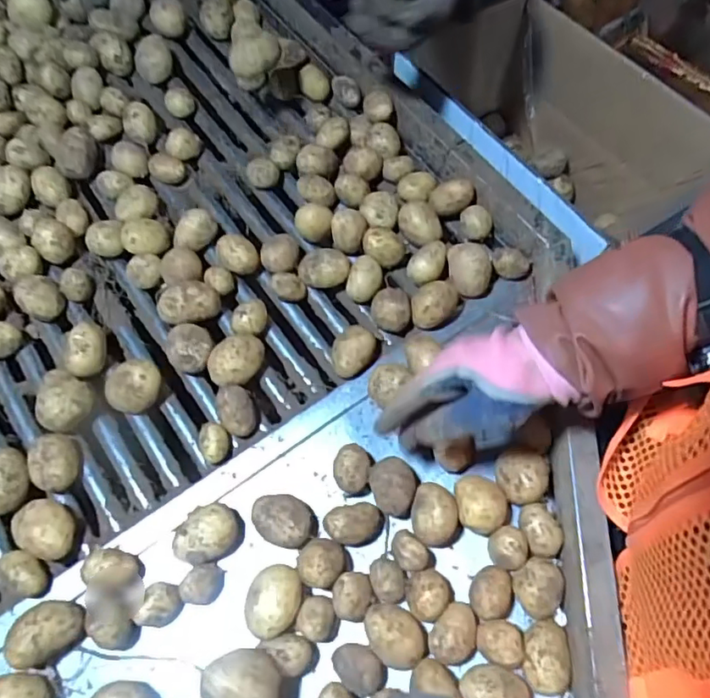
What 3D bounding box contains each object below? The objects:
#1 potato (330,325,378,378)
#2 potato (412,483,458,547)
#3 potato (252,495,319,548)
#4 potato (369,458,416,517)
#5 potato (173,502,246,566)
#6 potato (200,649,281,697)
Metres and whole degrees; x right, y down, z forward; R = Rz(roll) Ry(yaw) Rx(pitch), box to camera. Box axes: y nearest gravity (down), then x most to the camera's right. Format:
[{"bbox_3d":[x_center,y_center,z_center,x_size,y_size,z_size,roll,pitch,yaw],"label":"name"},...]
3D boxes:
[{"bbox_3d":[-0.001,0.003,0.555,0.044,0.036,0.038,-23,63,-11],"label":"potato"},{"bbox_3d":[0.068,0.143,0.482,0.036,0.043,0.049,-2,61,1],"label":"potato"},{"bbox_3d":[-0.060,0.149,0.484,0.052,0.034,0.041,18,63,11],"label":"potato"},{"bbox_3d":[0.033,0.119,0.494,0.038,0.035,0.048,-2,61,0],"label":"potato"},{"bbox_3d":[-0.124,0.159,0.479,0.055,0.033,0.047,3,61,3],"label":"potato"},{"bbox_3d":[-0.082,0.243,0.406,0.053,0.037,0.043,20,64,12],"label":"potato"}]

